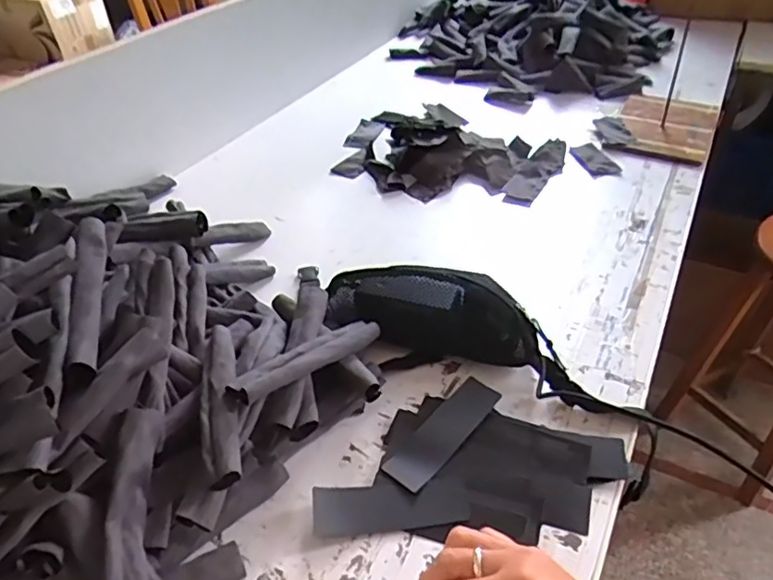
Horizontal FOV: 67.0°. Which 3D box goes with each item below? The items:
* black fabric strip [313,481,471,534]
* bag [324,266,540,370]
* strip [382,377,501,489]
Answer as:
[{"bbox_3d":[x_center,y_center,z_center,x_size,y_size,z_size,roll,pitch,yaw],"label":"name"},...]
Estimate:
[{"bbox_3d":[0.005,0.206,0.560,0.147,0.018,0.041,-3,40,-1],"label":"black fabric strip"},{"bbox_3d":[0.053,0.033,0.723,0.255,0.089,0.095,6,40,10],"label":"bag"},{"bbox_3d":[0.060,0.149,0.618,0.049,0.007,0.149,25,51,38],"label":"strip"}]

